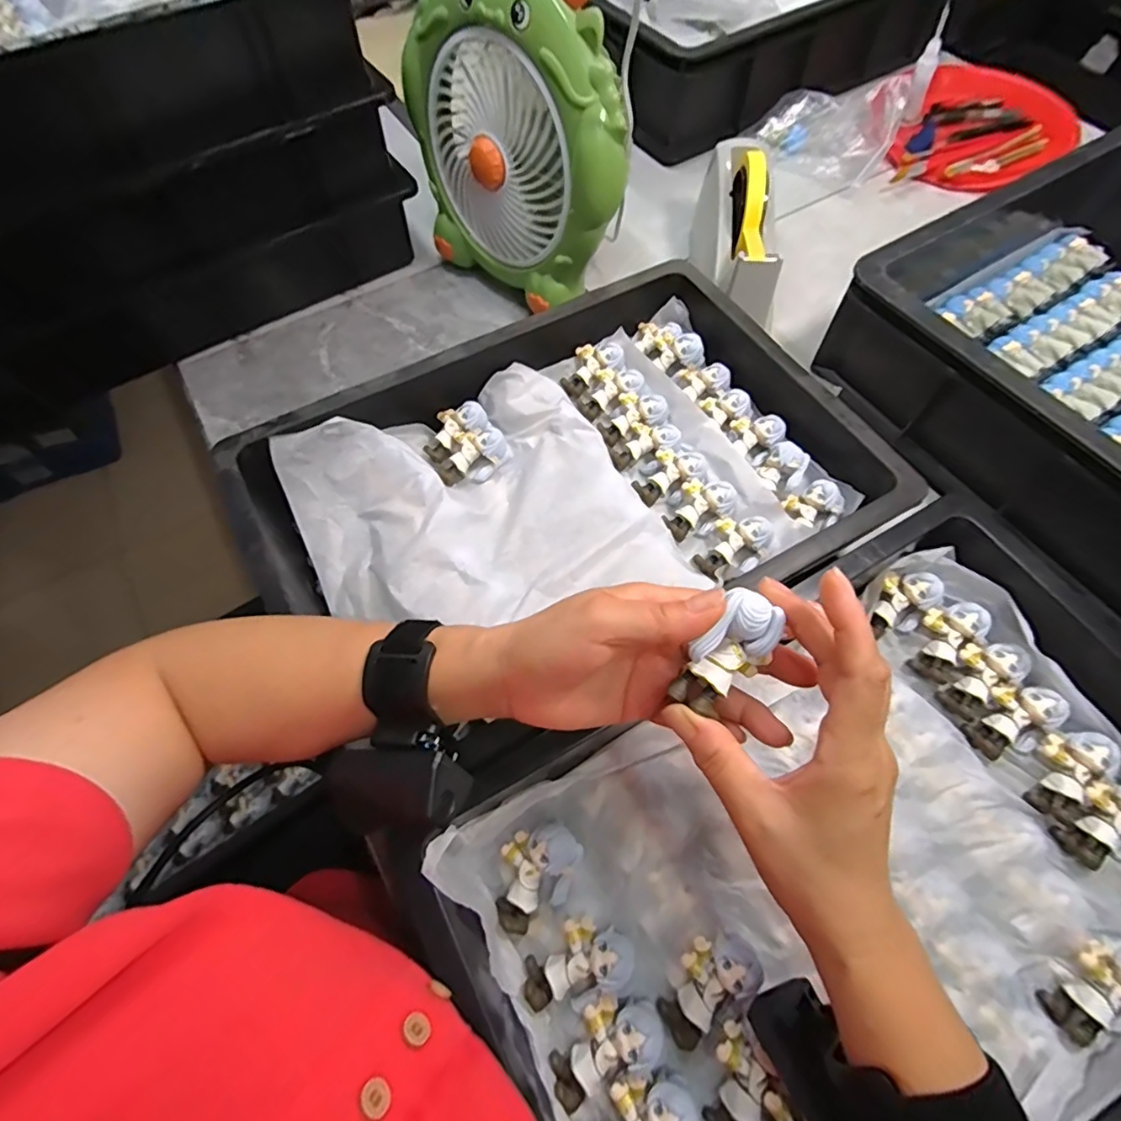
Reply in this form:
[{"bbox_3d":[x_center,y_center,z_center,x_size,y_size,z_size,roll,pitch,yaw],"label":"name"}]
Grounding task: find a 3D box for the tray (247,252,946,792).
[{"bbox_3d":[0.010,-0.057,0.442,0.438,0.059,0.329,-29,70,-13],"label":"tray"}]

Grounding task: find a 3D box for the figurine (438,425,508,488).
[{"bbox_3d":[-0.078,-0.092,0.490,0.041,0.030,0.062,38,71,15],"label":"figurine"}]

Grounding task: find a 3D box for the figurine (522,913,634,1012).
[{"bbox_3d":[0.009,0.231,0.317,0.060,0.029,0.038,-31,70,-13],"label":"figurine"}]

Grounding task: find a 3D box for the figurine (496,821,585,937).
[{"bbox_3d":[-0.016,0.190,0.335,0.045,0.027,0.062,42,72,16],"label":"figurine"}]

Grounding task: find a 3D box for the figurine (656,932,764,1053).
[{"bbox_3d":[0.086,0.246,0.319,0.039,0.020,0.064,41,91,16],"label":"figurine"}]

